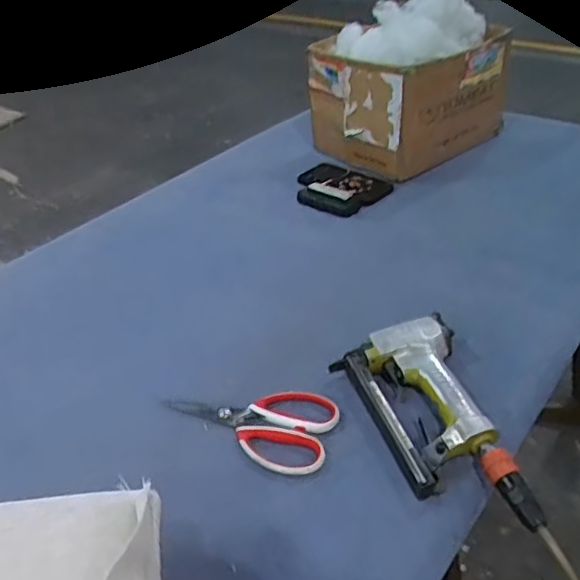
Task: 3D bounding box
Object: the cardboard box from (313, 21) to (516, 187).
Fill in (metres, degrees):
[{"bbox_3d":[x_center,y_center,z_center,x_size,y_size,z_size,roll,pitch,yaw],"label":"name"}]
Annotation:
[{"bbox_3d":[0.215,-0.345,1.095,0.289,0.203,0.240,-24,41,-26],"label":"cardboard box"}]

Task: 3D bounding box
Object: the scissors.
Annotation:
[{"bbox_3d":[-0.046,0.134,0.619,0.181,0.013,0.092,10,38,18],"label":"scissors"}]

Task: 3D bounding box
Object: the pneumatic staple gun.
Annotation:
[{"bbox_3d":[0.143,0.108,0.619,0.137,0.045,0.182,-17,38,-18],"label":"pneumatic staple gun"}]

